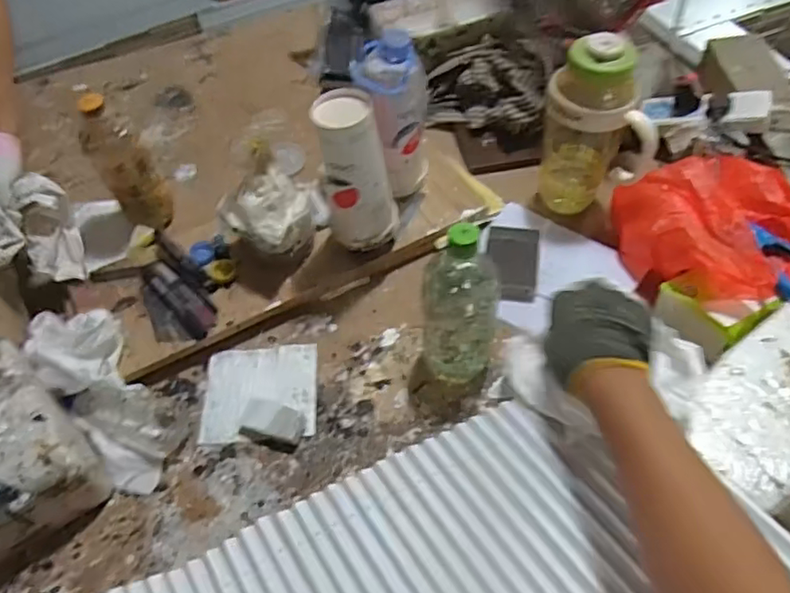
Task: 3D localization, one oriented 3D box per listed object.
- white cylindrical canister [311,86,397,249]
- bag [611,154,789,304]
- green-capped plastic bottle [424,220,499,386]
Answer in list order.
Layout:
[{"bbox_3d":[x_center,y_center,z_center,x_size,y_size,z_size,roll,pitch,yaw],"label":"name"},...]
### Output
[{"bbox_3d":[-0.042,-0.139,0.696,0.083,0.173,0.076,-7,55,-2],"label":"white cylindrical canister"},{"bbox_3d":[0.395,-0.080,0.741,0.205,0.099,0.233,-11,56,-5],"label":"bag"},{"bbox_3d":[0.068,0.009,0.637,0.075,0.188,0.076,-1,55,2],"label":"green-capped plastic bottle"}]

